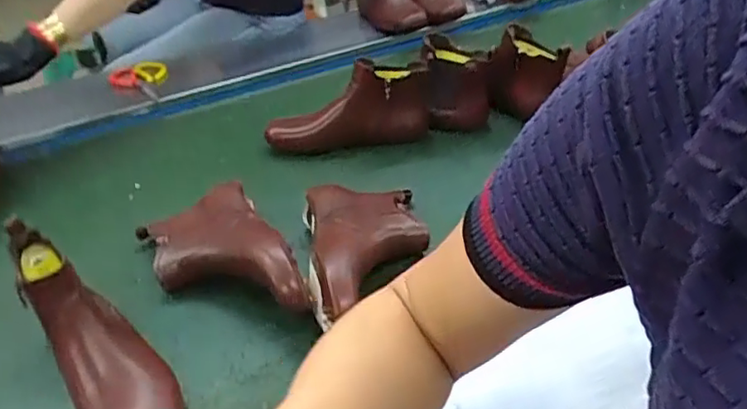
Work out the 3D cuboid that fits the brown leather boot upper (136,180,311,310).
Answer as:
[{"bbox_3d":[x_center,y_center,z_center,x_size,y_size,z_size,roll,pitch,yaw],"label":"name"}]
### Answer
[{"bbox_3d":[-0.186,0.062,0.739,0.134,0.092,0.258,-25,42,-25],"label":"brown leather boot upper"}]

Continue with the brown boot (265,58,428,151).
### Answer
[{"bbox_3d":[-0.040,-0.148,0.963,0.255,0.154,0.076,-4,37,0],"label":"brown boot"}]

